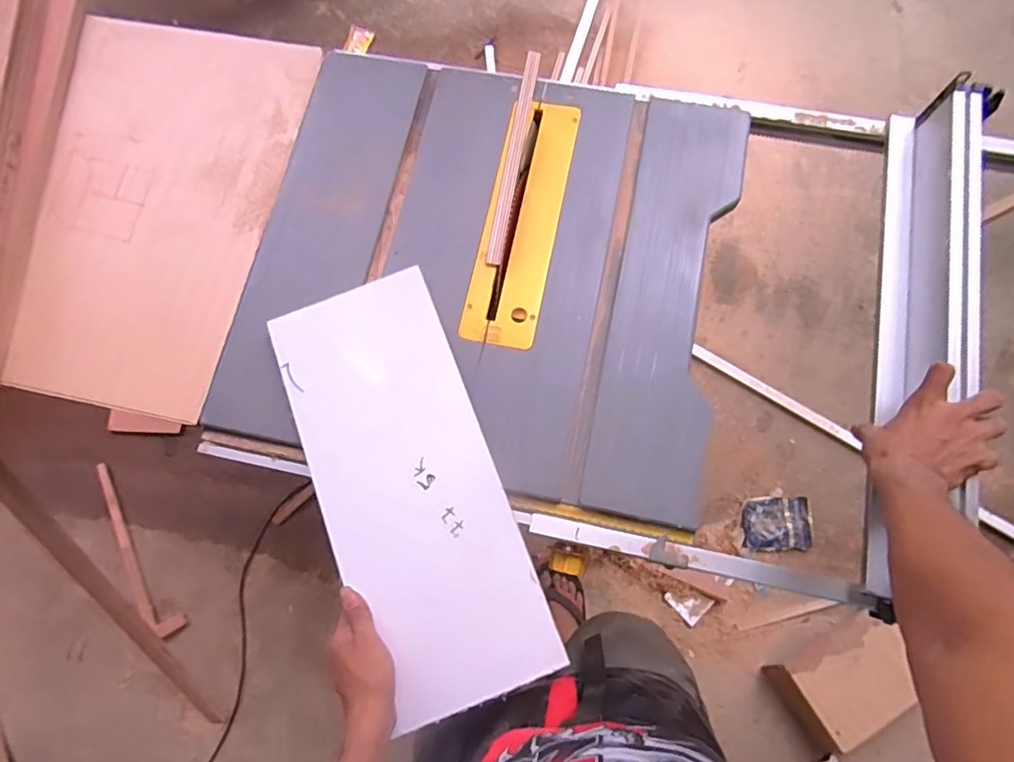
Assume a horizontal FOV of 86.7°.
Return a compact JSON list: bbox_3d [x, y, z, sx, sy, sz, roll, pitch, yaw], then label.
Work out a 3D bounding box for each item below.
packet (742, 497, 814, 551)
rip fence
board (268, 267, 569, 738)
[{"bbox_3d":[0.728,0.384,1.447,0.180,0.023,0.135,-1,76,3],"label":"packet"},{"bbox_3d":[0.466,-0.060,0.597,0.064,0.094,0.593,13,78,3],"label":"rip fence"},{"bbox_3d":[-0.110,0.111,0.608,0.197,0.023,0.469,-22,78,-6],"label":"board"}]

